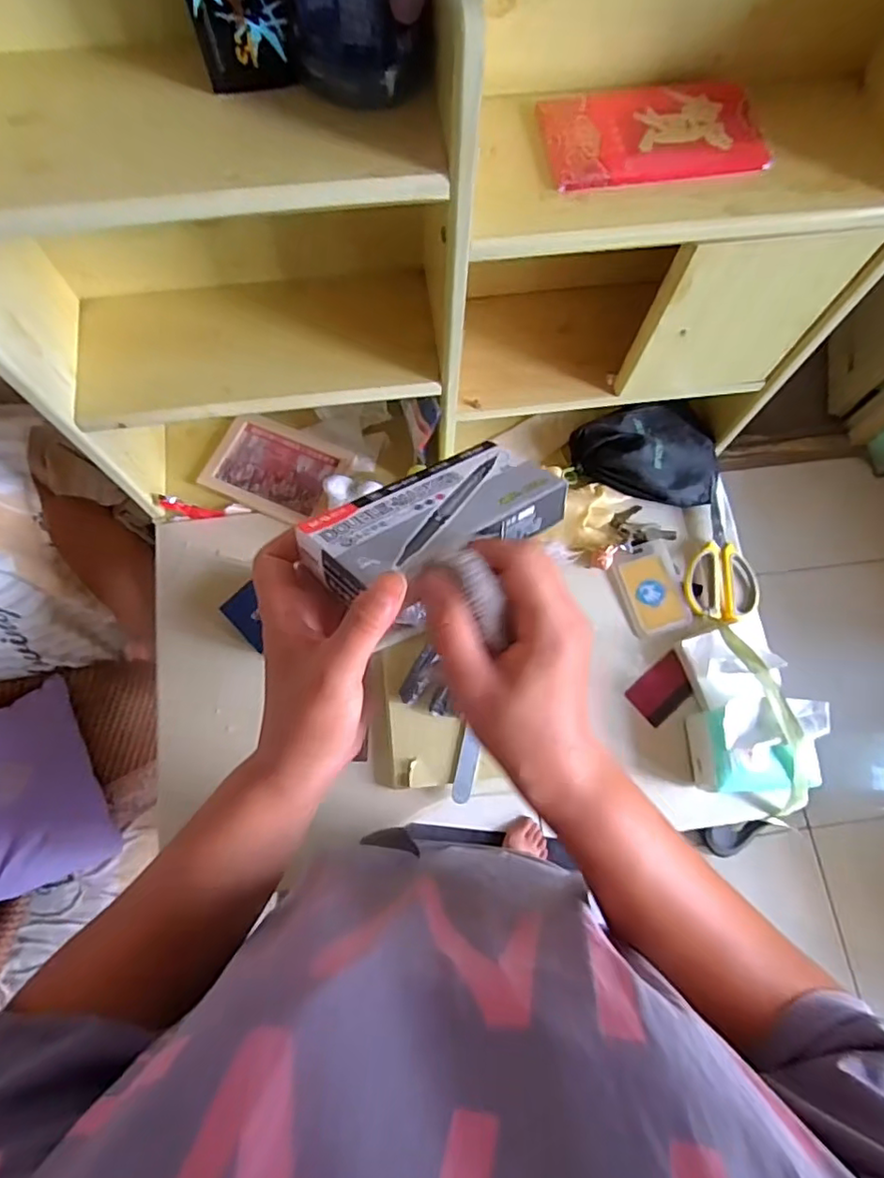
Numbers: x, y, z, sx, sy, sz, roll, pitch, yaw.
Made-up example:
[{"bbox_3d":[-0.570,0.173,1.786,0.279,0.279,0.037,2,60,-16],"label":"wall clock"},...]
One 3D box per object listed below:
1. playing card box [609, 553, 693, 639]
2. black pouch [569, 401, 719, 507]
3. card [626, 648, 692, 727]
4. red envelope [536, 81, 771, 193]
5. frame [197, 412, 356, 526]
[{"bbox_3d":[0.258,0.006,0.730,0.071,0.016,0.100,-16,73,-7],"label":"playing card box"},{"bbox_3d":[0.270,-0.173,0.764,0.189,0.048,0.133,-8,73,-4],"label":"black pouch"},{"bbox_3d":[0.264,0.120,0.703,0.080,0.008,0.053,-38,77,-13],"label":"card"},{"bbox_3d":[0.161,-0.356,0.455,0.166,0.014,0.094,-12,73,-6],"label":"red envelope"},{"bbox_3d":[-0.214,-0.158,0.766,0.169,0.016,0.121,23,73,6],"label":"frame"}]

